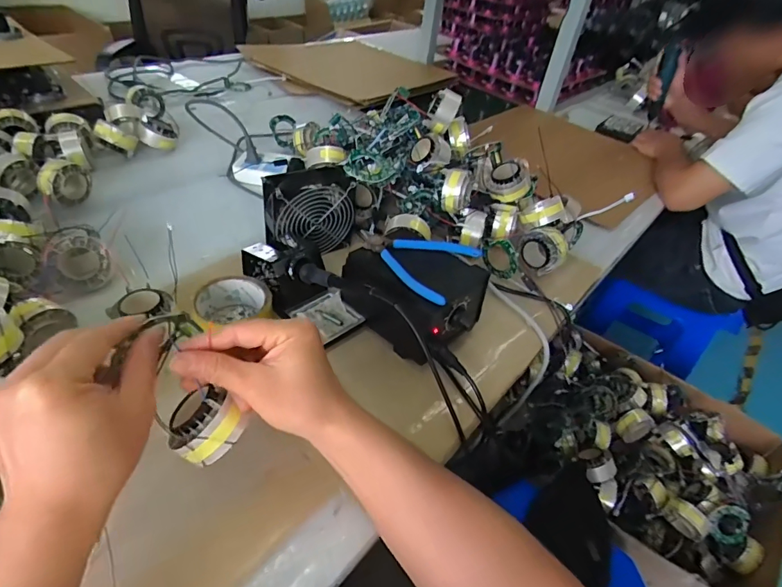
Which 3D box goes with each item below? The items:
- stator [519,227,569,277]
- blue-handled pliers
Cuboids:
[{"bbox_3d":[0.227,-0.064,0.656,0.034,0.058,0.064,-18,48,-26],"label":"stator"},{"bbox_3d":[0.019,-0.044,0.507,0.144,0.013,0.082,25,56,28],"label":"blue-handled pliers"}]

